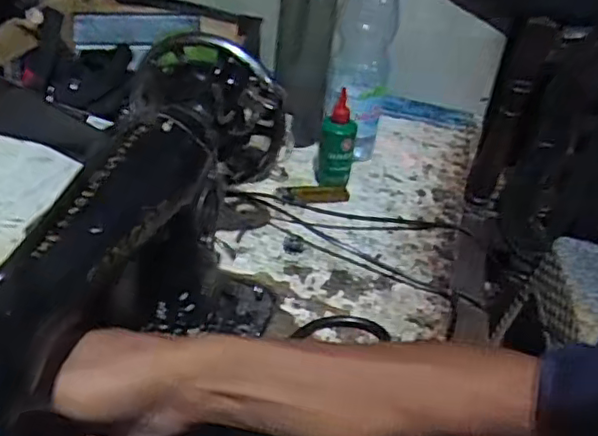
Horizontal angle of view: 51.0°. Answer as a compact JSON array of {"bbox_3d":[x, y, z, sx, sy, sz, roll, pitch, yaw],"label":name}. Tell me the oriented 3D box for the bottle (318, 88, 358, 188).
[{"bbox_3d":[0.042,-0.086,0.686,0.037,0.100,0.029,8,15,0],"label":"bottle"}]

